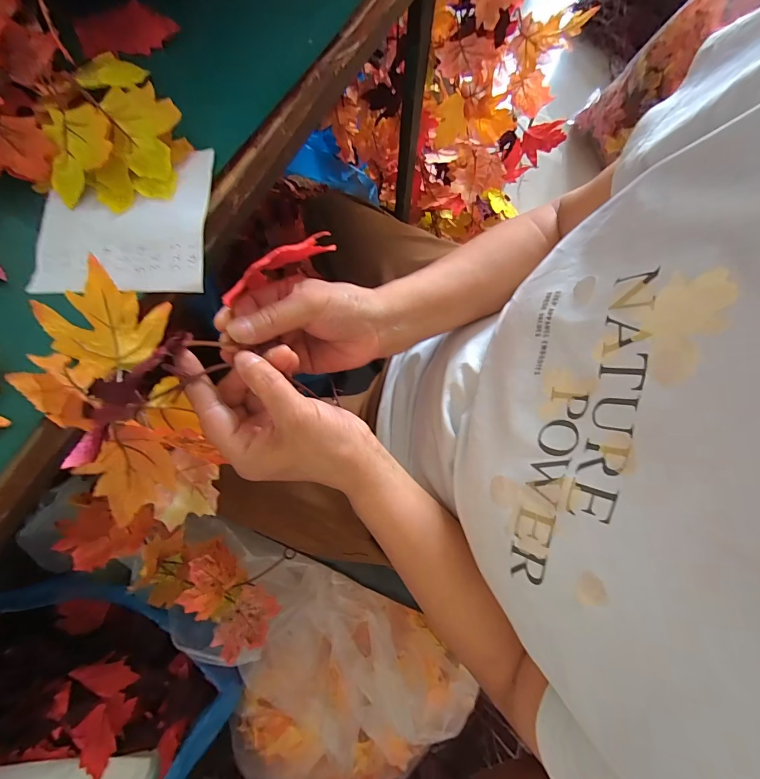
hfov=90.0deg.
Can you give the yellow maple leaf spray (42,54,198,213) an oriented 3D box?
[{"bbox_3d":[-0.235,-0.236,0.333,0.111,0.032,0.157,-15,77,-4],"label":"yellow maple leaf spray"}]

